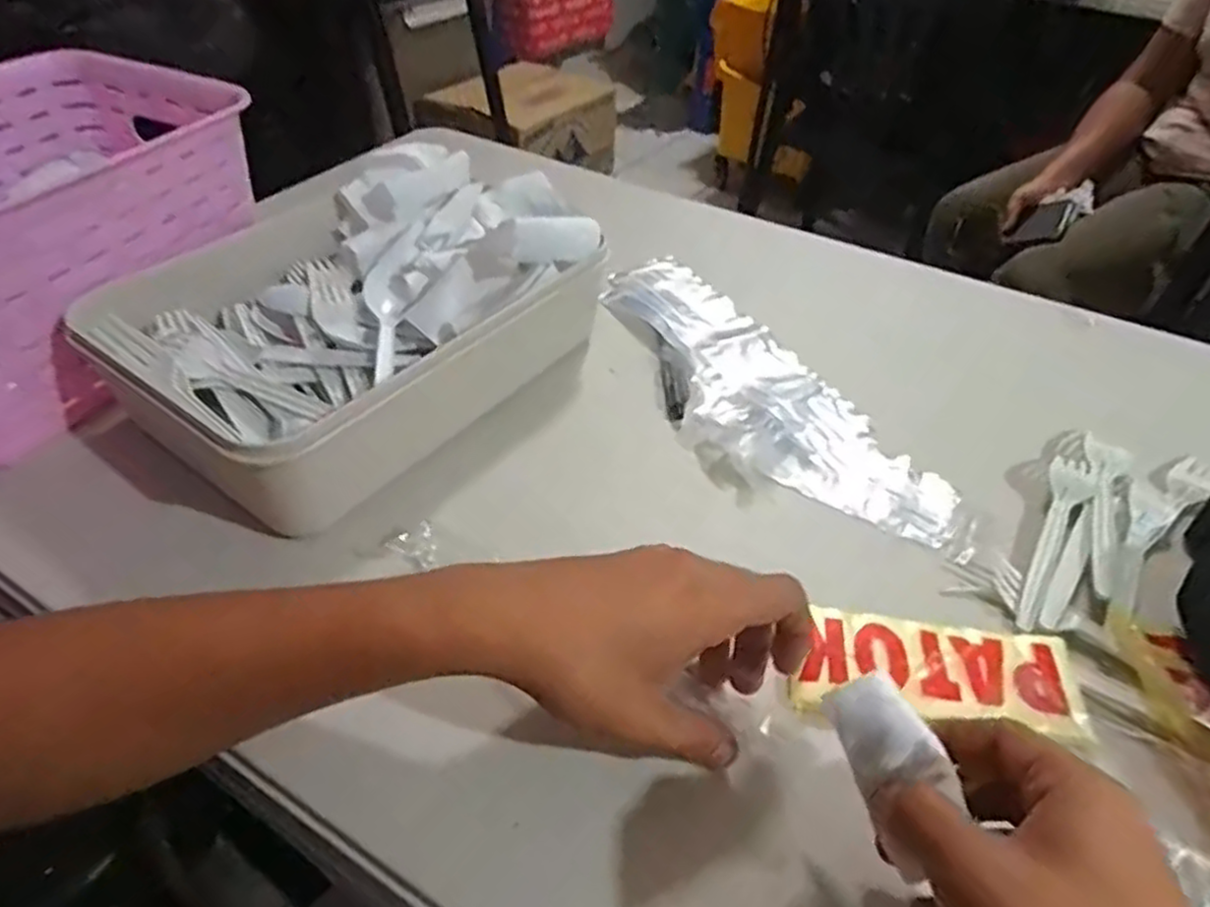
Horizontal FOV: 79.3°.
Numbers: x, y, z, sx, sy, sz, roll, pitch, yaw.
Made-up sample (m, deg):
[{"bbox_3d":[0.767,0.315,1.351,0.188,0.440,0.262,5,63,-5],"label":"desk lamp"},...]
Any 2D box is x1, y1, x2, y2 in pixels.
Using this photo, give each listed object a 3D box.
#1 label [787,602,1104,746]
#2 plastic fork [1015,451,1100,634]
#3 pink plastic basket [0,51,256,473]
[{"bbox_3d":[0.154,0.102,0.341,0.129,0.005,0.054,6,44,3],"label":"label"},{"bbox_3d":[0.251,0.048,0.405,0.022,0.014,0.130,24,48,21],"label":"plastic fork"},{"bbox_3d":[-0.360,-0.137,0.463,0.174,0.131,0.267,17,46,15],"label":"pink plastic basket"}]

